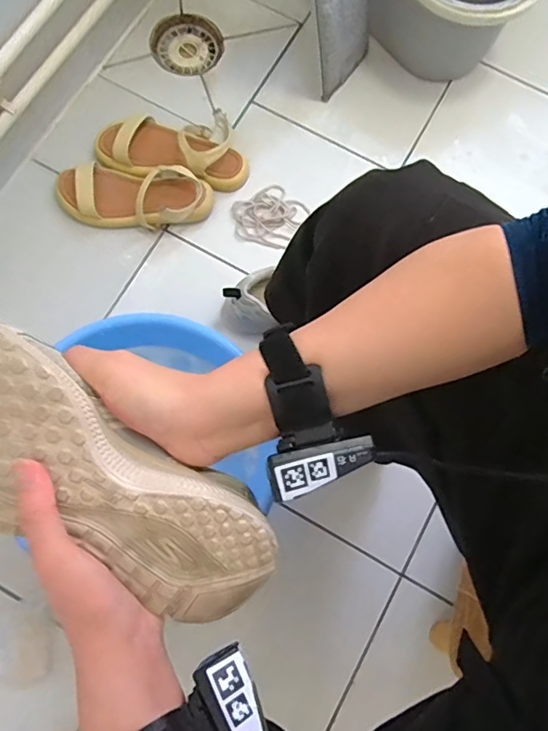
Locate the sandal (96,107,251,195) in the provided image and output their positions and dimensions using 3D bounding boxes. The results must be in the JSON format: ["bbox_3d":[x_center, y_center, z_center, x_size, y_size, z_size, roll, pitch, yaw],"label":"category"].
[{"bbox_3d":[-0.173,-0.386,0.878,0.262,0.059,0.135,11,78,1],"label":"sandal"}]

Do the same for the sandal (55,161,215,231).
[{"bbox_3d":[-0.238,-0.285,0.861,0.259,0.049,0.101,6,78,0],"label":"sandal"}]

